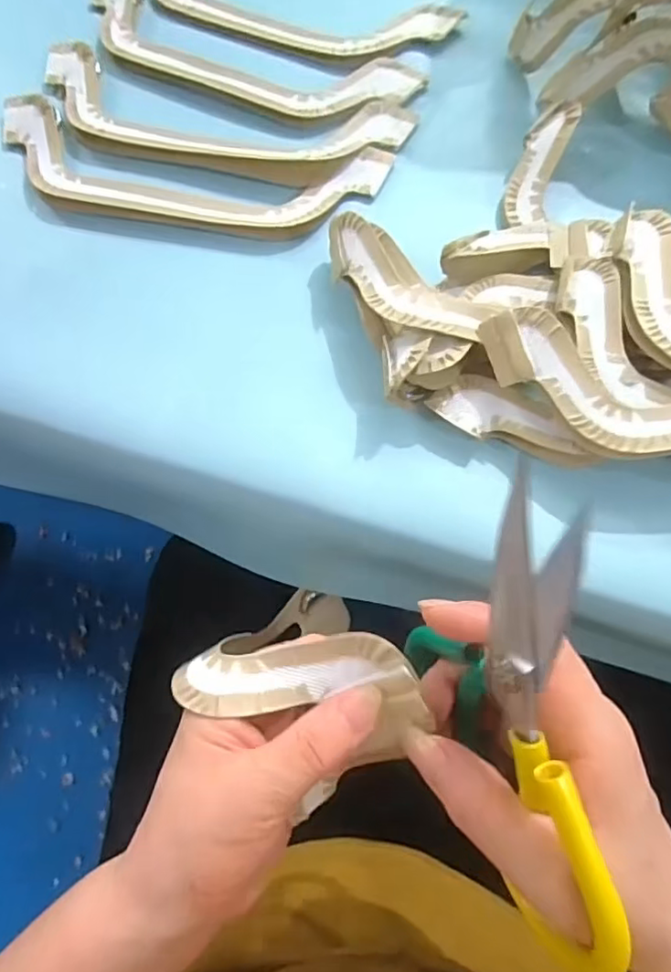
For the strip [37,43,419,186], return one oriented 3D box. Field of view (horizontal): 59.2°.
[{"bbox_3d":[-0.083,-0.254,0.408,0.263,0.009,0.085,13,72,6],"label":"strip"}]

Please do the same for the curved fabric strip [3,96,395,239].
[{"bbox_3d":[-0.101,-0.211,0.396,0.263,0.008,0.082,11,72,5],"label":"curved fabric strip"}]

